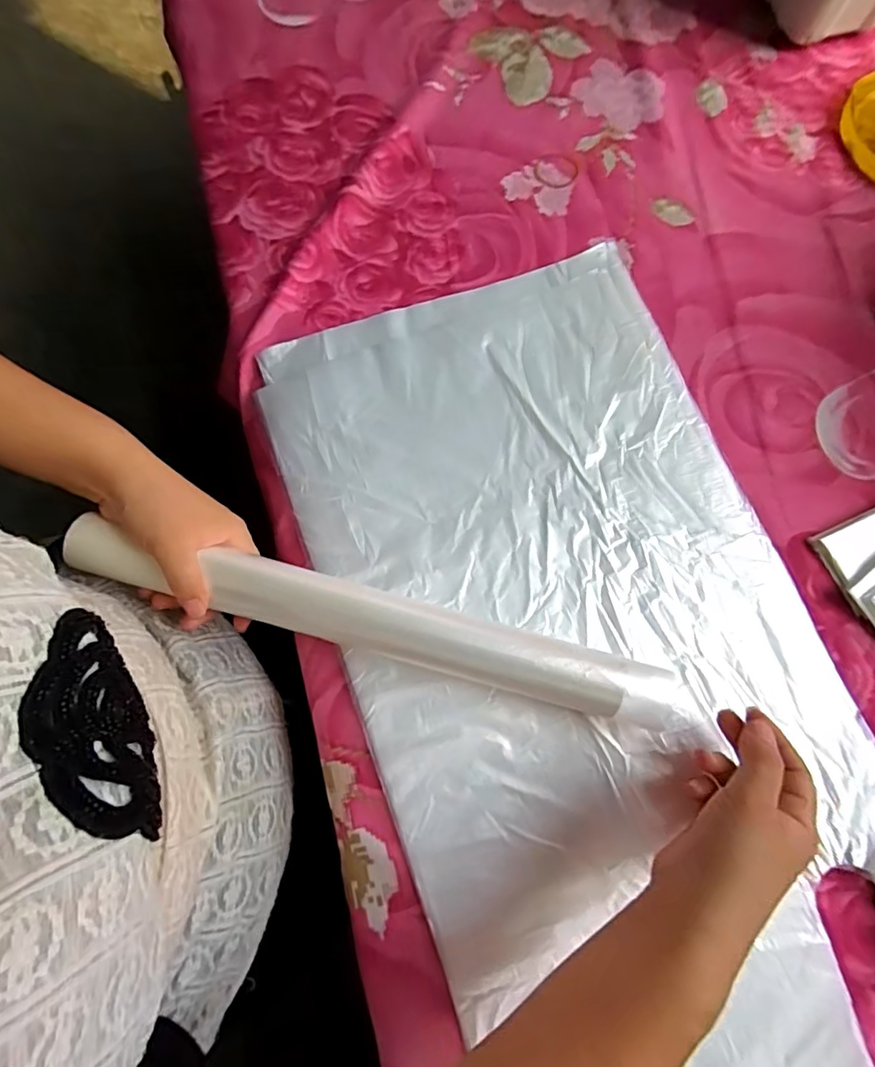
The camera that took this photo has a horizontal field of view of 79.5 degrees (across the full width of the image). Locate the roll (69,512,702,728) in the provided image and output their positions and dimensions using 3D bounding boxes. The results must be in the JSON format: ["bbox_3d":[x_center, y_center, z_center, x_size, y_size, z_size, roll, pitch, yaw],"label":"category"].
[{"bbox_3d":[-0.038,0.058,0.336,0.396,0.028,0.044,14,75,2],"label":"roll"}]

